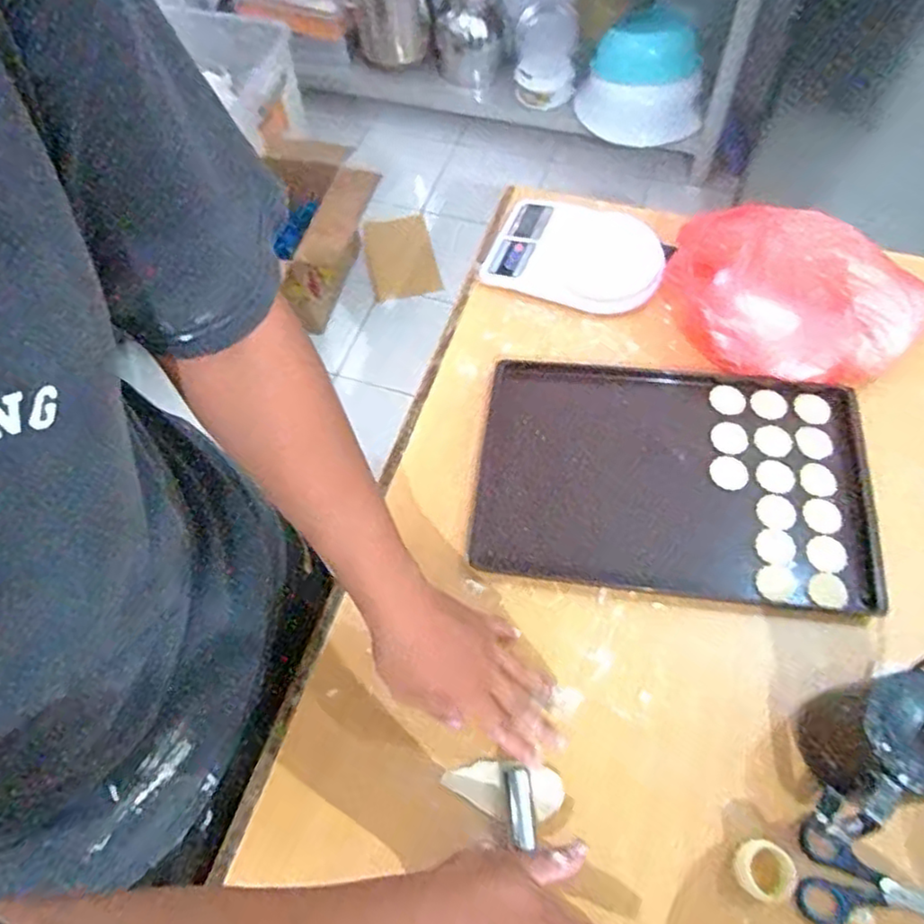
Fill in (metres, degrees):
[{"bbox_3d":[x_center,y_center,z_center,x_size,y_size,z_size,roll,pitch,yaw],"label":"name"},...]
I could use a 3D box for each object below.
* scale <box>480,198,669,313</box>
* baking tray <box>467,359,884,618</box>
[{"bbox_3d":[0.135,-0.248,0.785,0.201,0.034,0.135,16,64,12],"label":"scale"},{"bbox_3d":[0.207,0.012,0.662,0.374,0.021,0.250,6,63,7],"label":"baking tray"}]

